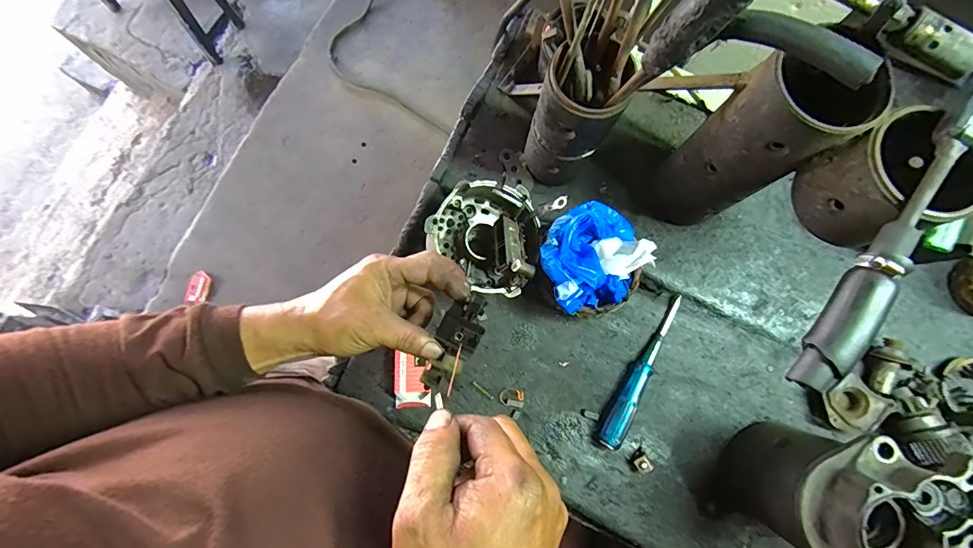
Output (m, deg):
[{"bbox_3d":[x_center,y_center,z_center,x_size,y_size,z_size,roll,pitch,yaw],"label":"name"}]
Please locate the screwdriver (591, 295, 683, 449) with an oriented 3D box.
[{"bbox_3d":[0.186,0.117,0.491,0.028,0.026,0.191,33,81,5],"label":"screwdriver"}]

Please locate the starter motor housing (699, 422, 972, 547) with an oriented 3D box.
[{"bbox_3d":[0.327,0.217,0.402,0.133,0.166,0.130,8,80,1],"label":"starter motor housing"}]

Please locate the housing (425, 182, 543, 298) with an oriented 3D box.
[{"bbox_3d":[0.002,-0.043,0.469,0.118,0.088,0.113,0,80,0],"label":"housing"}]

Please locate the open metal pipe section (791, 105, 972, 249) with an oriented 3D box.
[{"bbox_3d":[0.314,-0.073,0.328,0.084,0.087,0.083,-26,81,-5],"label":"open metal pipe section"}]

